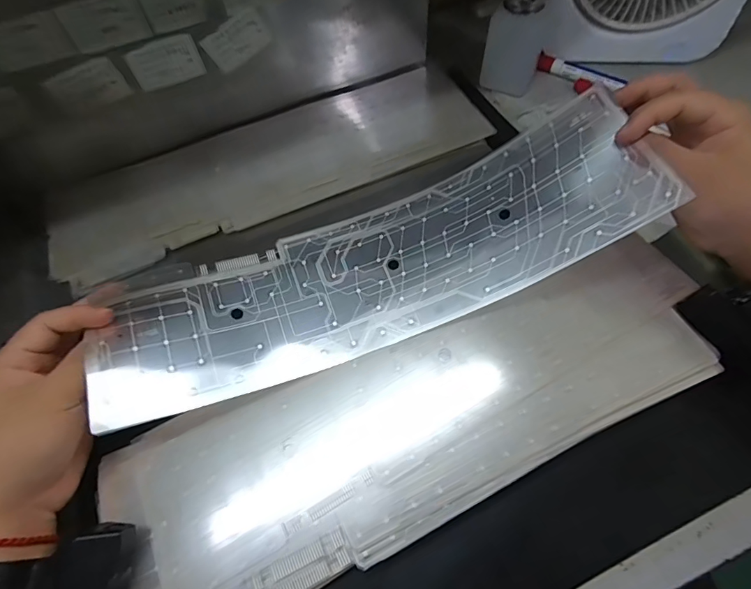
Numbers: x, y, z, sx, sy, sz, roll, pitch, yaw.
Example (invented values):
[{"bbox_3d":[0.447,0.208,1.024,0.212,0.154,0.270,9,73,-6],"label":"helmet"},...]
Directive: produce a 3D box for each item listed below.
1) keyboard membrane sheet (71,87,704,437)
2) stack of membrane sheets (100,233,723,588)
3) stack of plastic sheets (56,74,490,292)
[{"bbox_3d":[0.001,-0.024,0.315,0.383,0.059,0.111,-22,61,-3],"label":"keyboard membrane sheet"},{"bbox_3d":[0.037,0.080,0.299,0.427,0.017,0.136,-24,62,-9],"label":"stack of membrane sheets"},{"bbox_3d":[-0.108,-0.135,0.440,0.433,0.015,0.132,-23,61,-8],"label":"stack of plastic sheets"}]

